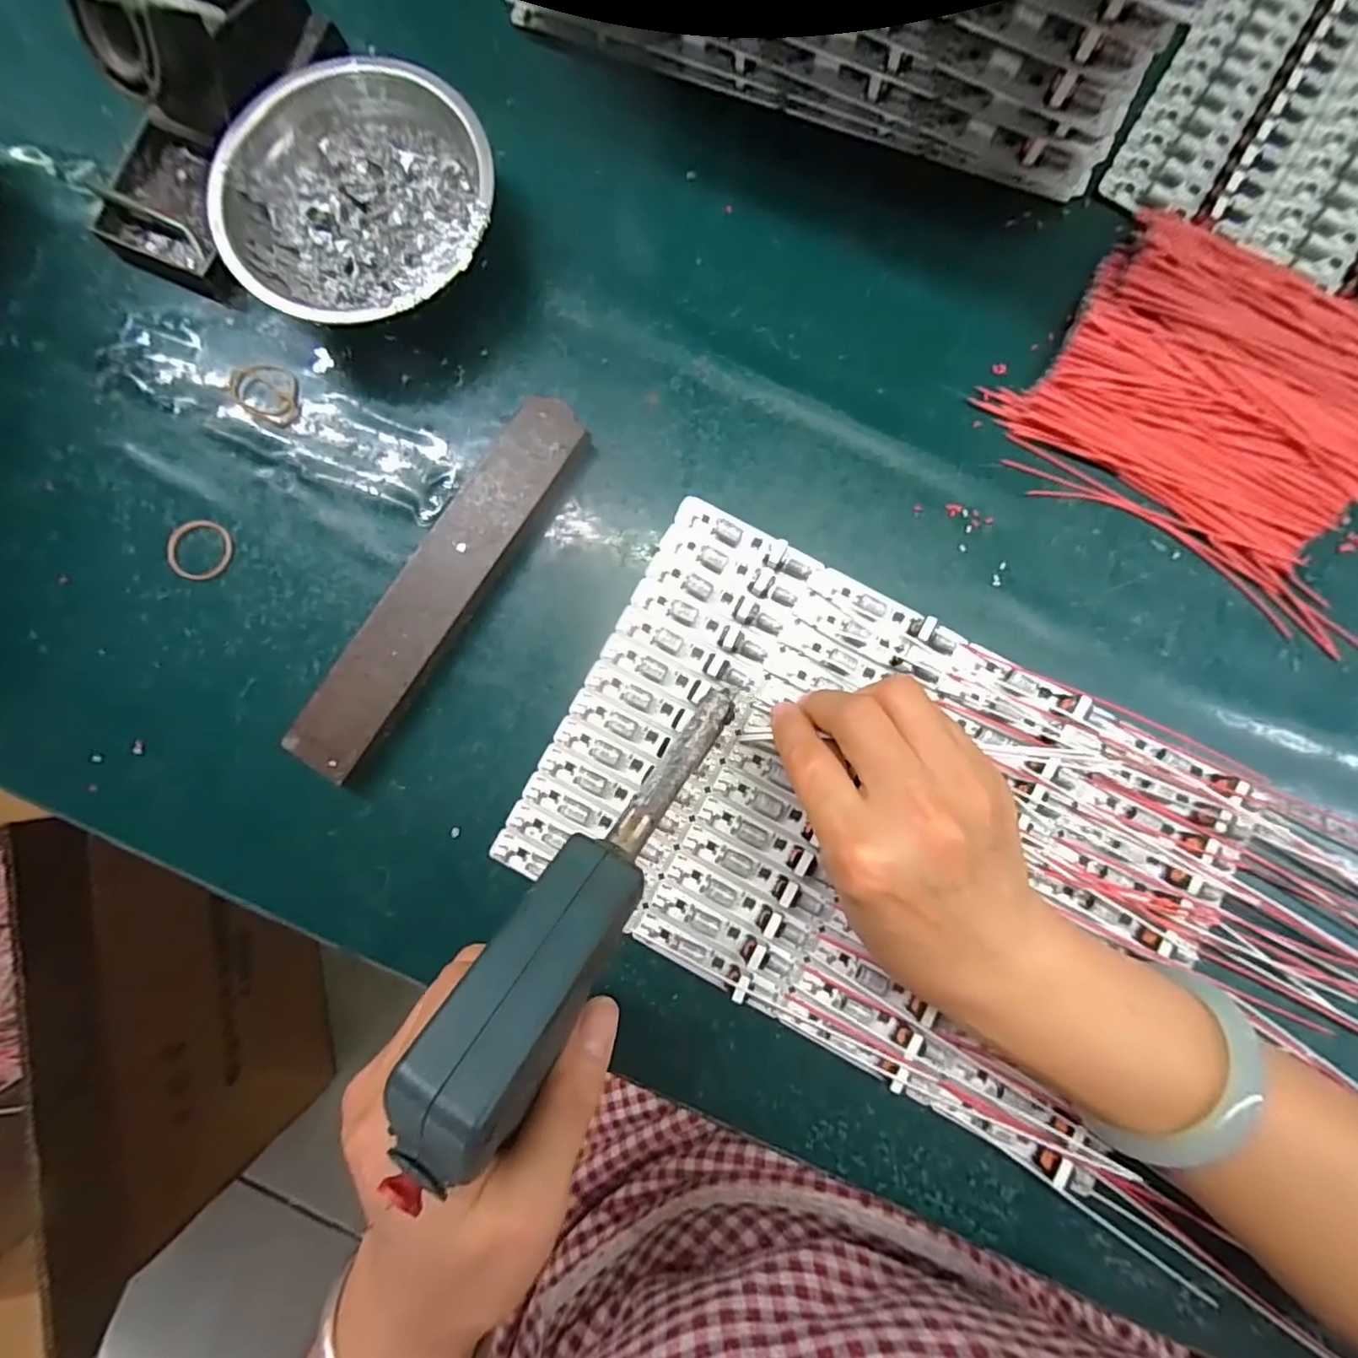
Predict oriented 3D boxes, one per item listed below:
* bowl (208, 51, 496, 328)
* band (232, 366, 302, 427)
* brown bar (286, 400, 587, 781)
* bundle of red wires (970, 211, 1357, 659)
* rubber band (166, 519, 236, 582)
[{"bbox_3d":[-0.146,-0.222,0.293,0.122,0.041,0.121,0,85,1],"label":"bowl"},{"bbox_3d":[-0.206,-0.144,0.307,0.043,0.004,0.028,27,78,6],"label":"band"},{"bbox_3d":[-0.110,-0.044,0.289,0.033,0.017,0.197,33,87,4],"label":"brown bar"},{"bbox_3d":[0.251,-0.124,0.284,0.182,0.020,0.150,25,86,3],"label":"bundle of red wires"},{"bbox_3d":[-0.235,-0.063,0.300,0.032,0.004,0.030,11,85,2],"label":"rubber band"}]

